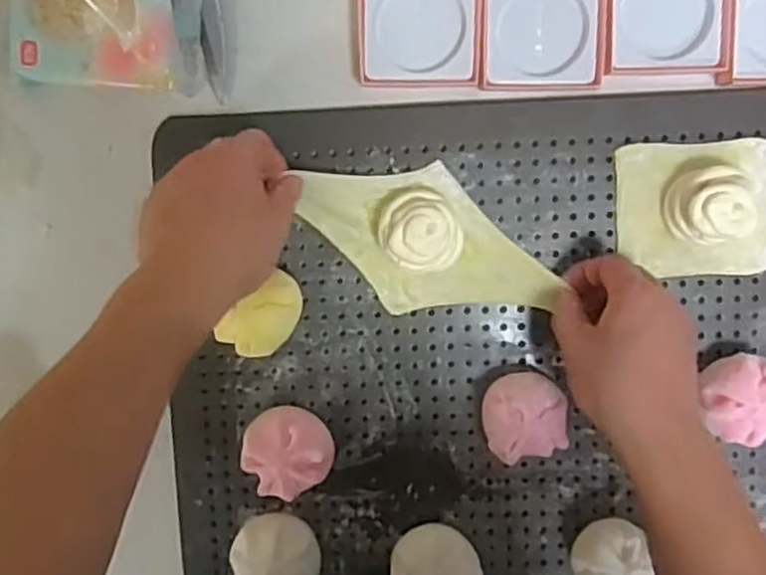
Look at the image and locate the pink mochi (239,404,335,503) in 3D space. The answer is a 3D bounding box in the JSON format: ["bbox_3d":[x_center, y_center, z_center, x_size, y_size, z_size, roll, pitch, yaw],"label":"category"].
[{"bbox_3d":[-0.070,0.116,0.552,0.060,0.046,0.061,0,97,0],"label":"pink mochi"}]

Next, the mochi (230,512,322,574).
[{"bbox_3d":[-0.079,0.198,0.561,0.059,0.050,0.060,0,97,0],"label":"mochi"}]

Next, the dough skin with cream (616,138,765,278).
[{"bbox_3d":[0.224,-0.053,0.520,0.111,0.047,0.093,-3,97,1],"label":"dough skin with cream"}]

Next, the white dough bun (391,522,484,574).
[{"bbox_3d":[0.041,0.205,0.562,0.065,0.045,0.058,39,95,-4],"label":"white dough bun"}]

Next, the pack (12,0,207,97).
[{"bbox_3d":[-0.189,-0.188,0.509,0.127,0.056,0.105,3,97,0],"label":"pack"}]

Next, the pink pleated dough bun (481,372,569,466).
[{"bbox_3d":[0.100,0.087,0.538,0.056,0.045,0.058,0,97,0],"label":"pink pleated dough bun"}]

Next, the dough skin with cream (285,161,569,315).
[{"bbox_3d":[0.028,-0.029,0.524,0.170,0.043,0.093,45,95,-5],"label":"dough skin with cream"}]

